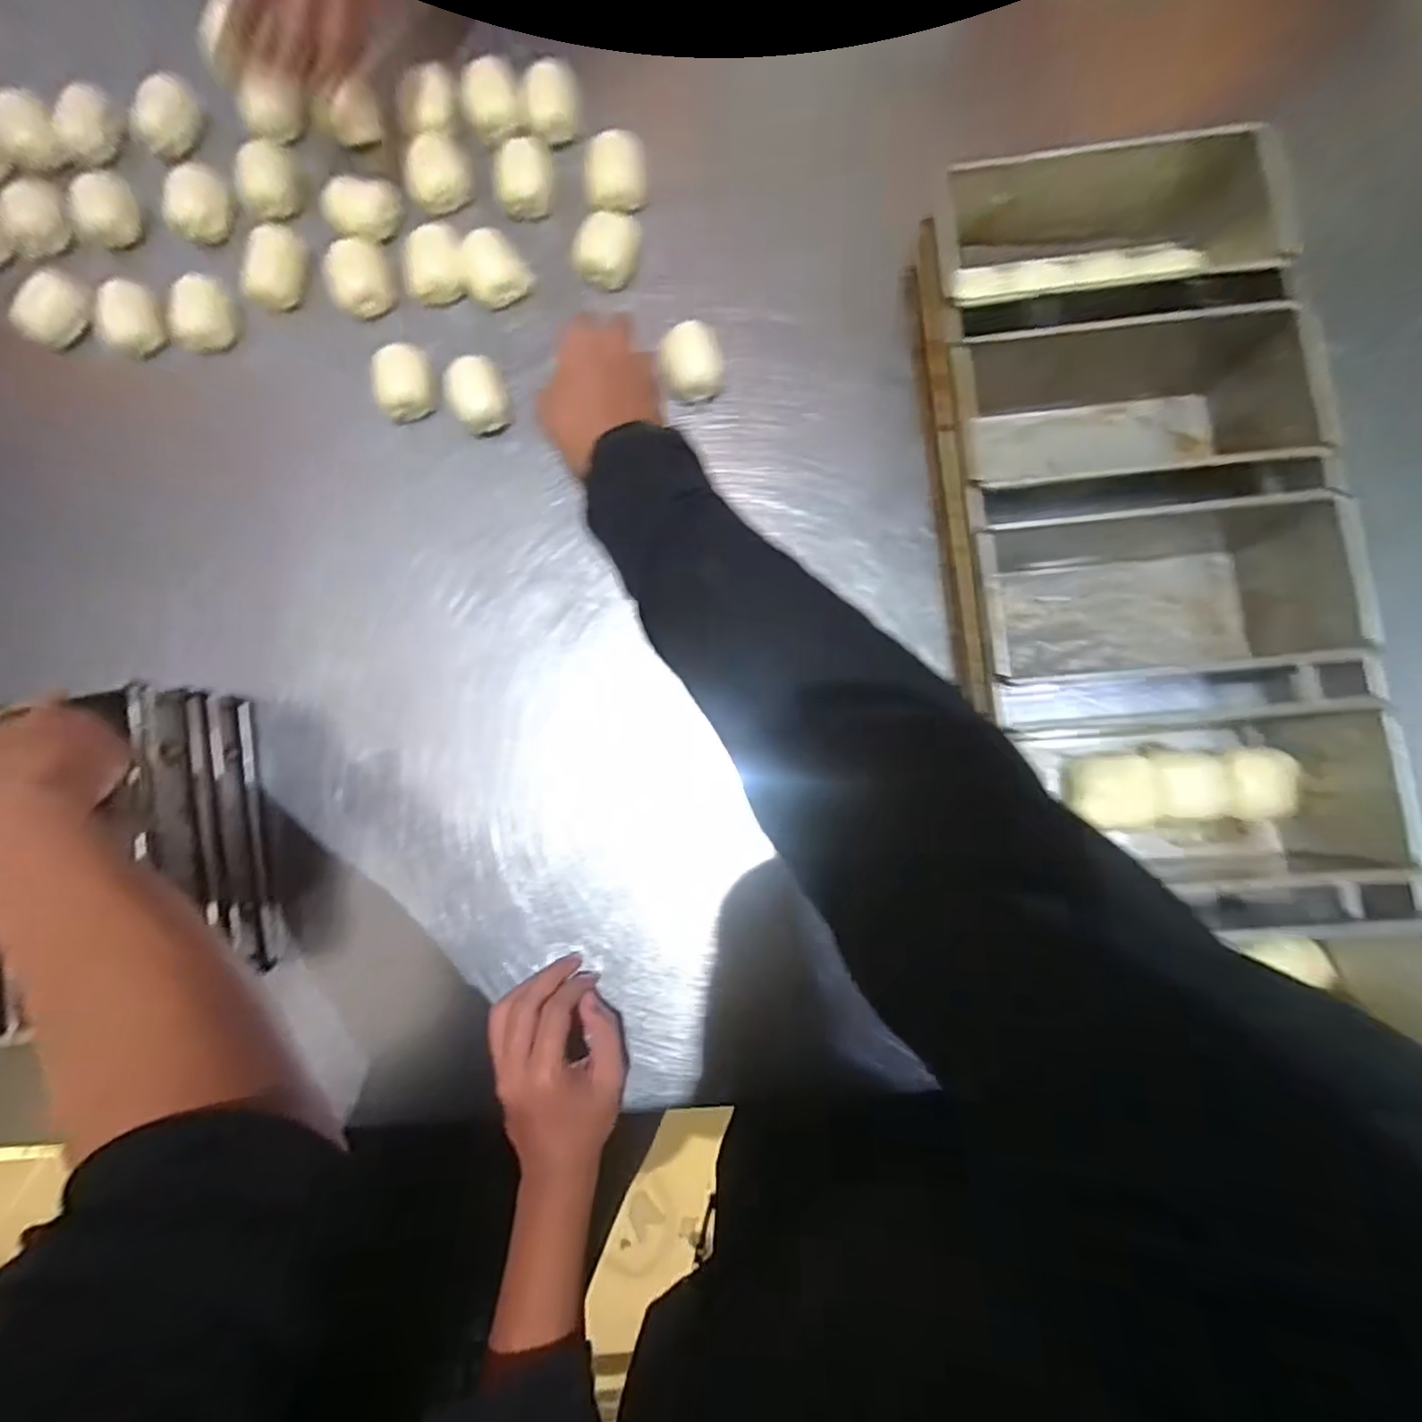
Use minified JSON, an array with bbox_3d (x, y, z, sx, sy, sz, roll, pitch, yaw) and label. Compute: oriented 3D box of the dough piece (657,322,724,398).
[{"bbox_3d":[-0.014,-0.261,0.488,0.046,0.040,0.045,-1,82,5],"label":"dough piece"}]

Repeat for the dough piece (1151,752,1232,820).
[{"bbox_3d":[0.320,0.050,0.438,0.043,0.030,0.043,-3,82,4],"label":"dough piece"}]

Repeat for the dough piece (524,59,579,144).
[{"bbox_3d":[-0.127,-0.487,0.517,0.041,0.032,0.040,-1,82,5],"label":"dough piece"}]

